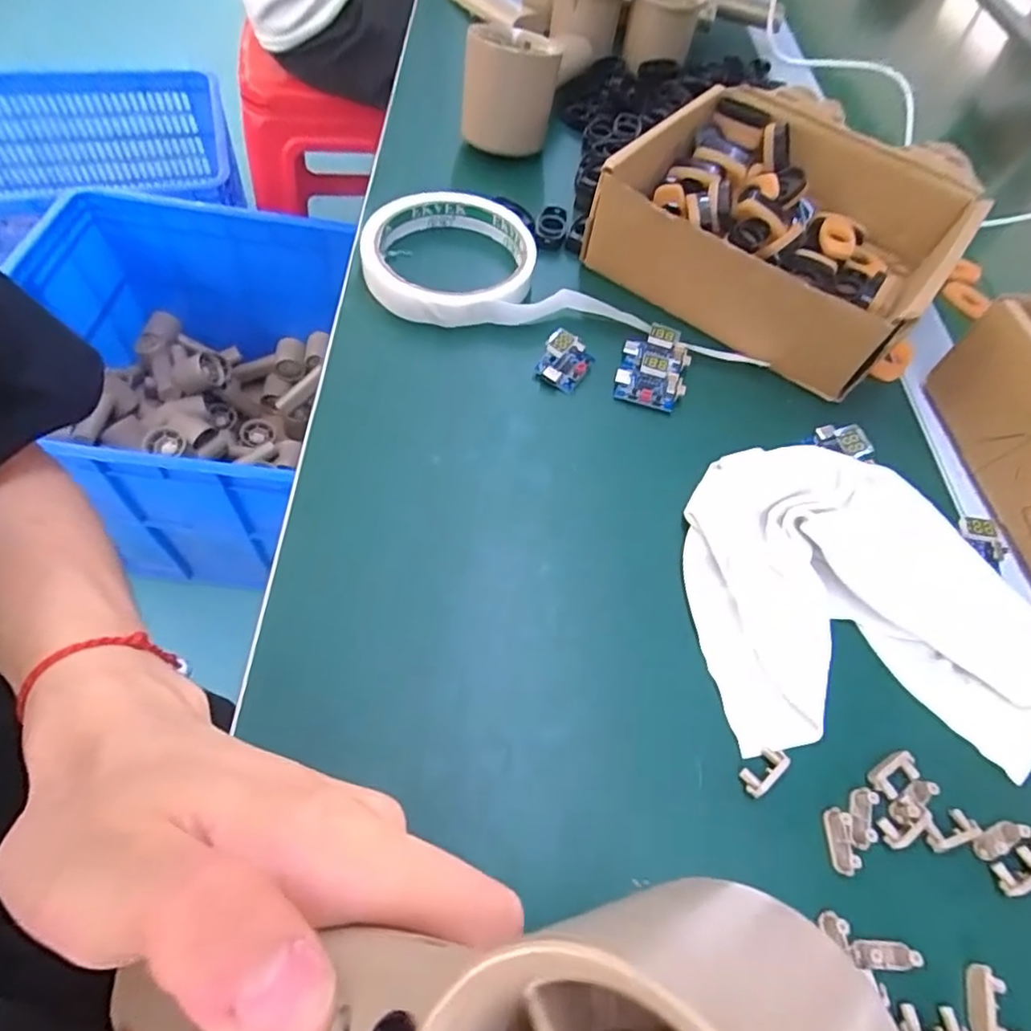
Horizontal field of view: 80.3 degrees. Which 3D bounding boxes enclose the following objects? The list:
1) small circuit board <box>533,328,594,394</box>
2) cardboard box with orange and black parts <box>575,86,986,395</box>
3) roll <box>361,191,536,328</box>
[{"bbox_3d":[0.025,-0.078,0.301,0.022,0.016,0.028,24,59,7],"label":"small circuit board"},{"bbox_3d":[0.146,-0.159,0.336,0.167,0.052,0.156,35,61,13],"label":"cardboard box with orange and black parts"},{"bbox_3d":[-0.035,-0.140,0.330,0.087,0.027,0.089,3,59,-6],"label":"roll"}]

